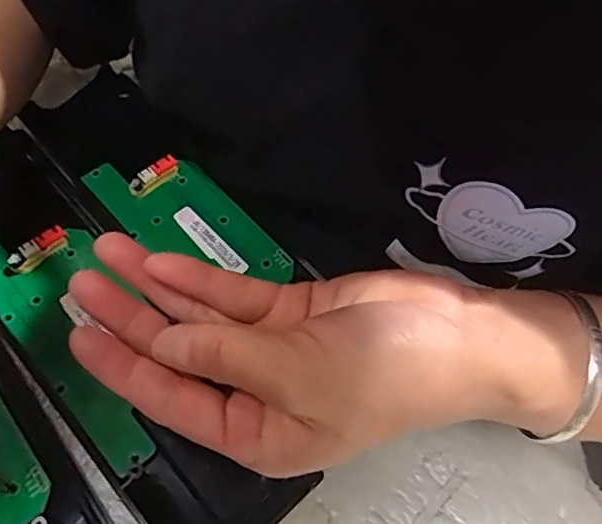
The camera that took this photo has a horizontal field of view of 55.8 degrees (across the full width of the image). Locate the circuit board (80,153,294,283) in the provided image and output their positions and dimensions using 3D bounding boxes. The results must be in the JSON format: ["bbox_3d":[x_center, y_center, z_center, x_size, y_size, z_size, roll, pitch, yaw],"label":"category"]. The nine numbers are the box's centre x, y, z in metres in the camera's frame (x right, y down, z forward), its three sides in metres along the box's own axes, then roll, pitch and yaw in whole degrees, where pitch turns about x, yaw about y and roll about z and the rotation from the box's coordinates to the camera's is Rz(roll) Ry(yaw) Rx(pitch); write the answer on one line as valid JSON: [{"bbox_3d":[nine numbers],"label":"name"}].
[{"bbox_3d":[-0.058,-0.023,0.292,0.112,0.012,0.050,42,64,16],"label":"circuit board"}]

